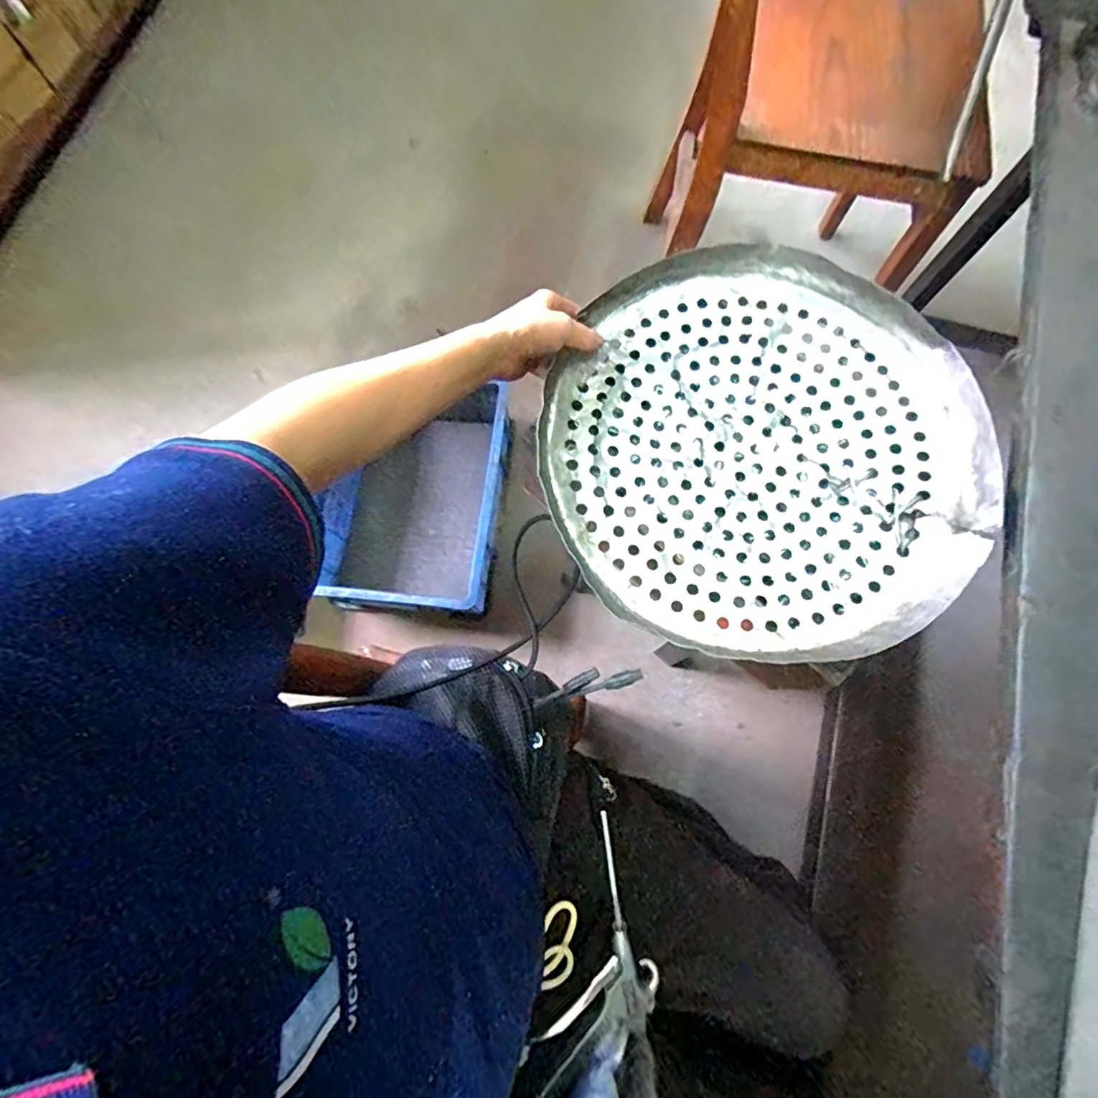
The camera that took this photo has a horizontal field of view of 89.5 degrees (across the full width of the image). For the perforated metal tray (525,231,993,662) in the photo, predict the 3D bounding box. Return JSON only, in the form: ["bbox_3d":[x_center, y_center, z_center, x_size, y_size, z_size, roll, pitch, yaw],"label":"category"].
[{"bbox_3d":[0.184,-0.097,0.500,0.368,0.048,0.388,0,75,0],"label":"perforated metal tray"}]

